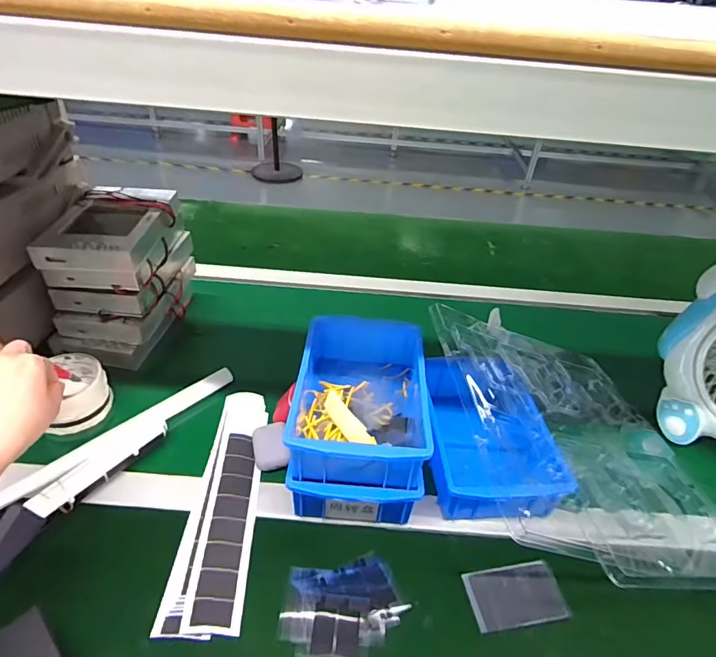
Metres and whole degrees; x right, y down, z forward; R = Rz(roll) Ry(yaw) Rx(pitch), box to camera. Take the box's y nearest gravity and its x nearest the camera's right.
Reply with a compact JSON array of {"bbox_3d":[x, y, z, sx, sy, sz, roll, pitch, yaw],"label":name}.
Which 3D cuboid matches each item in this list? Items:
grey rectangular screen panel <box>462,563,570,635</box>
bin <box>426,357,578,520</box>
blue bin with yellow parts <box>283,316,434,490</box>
[{"bbox_3d":[0.146,0.250,0.423,0.086,0.007,0.052,-4,41,-10],"label":"grey rectangular screen panel"},{"bbox_3d":[0.146,0.121,0.539,0.127,0.081,0.202,1,38,-4],"label":"bin"},{"bbox_3d":[0.003,0.069,0.494,0.128,0.062,0.196,5,38,0],"label":"blue bin with yellow parts"}]

